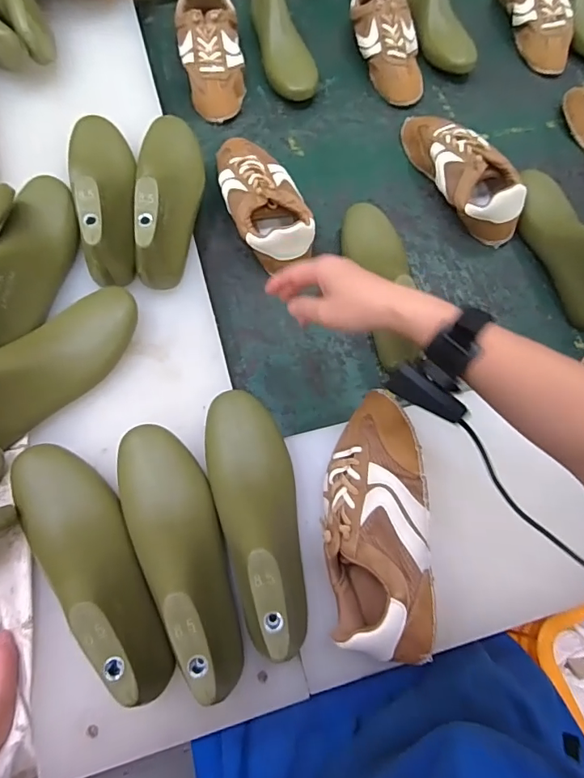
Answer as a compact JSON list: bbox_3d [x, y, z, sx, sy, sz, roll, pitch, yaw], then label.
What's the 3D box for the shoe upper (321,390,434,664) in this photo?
[{"bbox_3d":[0.077,0.123,0.455,0.089,0.071,0.232,0,70,-2],"label":"shoe upper"}]

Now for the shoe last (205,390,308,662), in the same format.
[{"bbox_3d":[-0.031,0.119,0.459,0.081,0.092,0.253,-12,57,-6],"label":"shoe last"}]

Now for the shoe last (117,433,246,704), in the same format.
[{"bbox_3d":[-0.102,0.150,0.444,0.079,0.093,0.253,-21,60,-9],"label":"shoe last"}]

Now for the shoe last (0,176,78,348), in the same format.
[{"bbox_3d":[-0.300,-0.153,0.538,0.067,0.088,0.242,2,70,-1],"label":"shoe last"}]

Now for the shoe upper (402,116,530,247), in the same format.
[{"bbox_3d":[0.254,-0.328,0.704,0.100,0.074,0.247,-20,72,-9],"label":"shoe upper"}]

